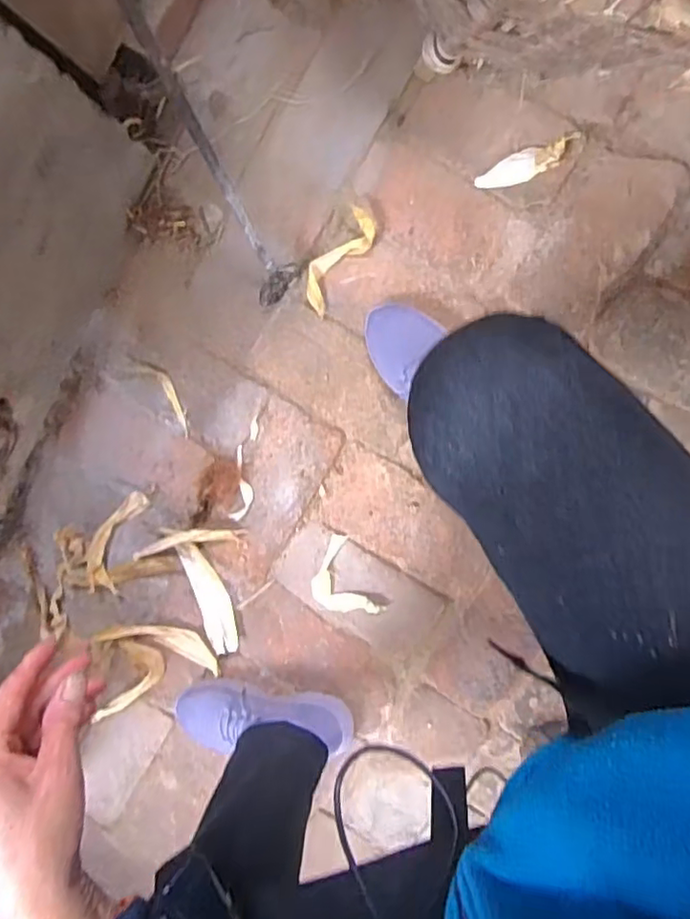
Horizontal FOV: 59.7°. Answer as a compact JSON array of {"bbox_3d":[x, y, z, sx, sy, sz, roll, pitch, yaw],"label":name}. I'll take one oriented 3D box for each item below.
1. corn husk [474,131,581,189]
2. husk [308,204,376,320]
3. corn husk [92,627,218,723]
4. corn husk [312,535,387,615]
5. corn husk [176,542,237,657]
[{"bbox_3d":[0.221,-0.358,0.728,0.124,0.017,0.033,-22,92,8],"label":"corn husk"},{"bbox_3d":[-0.012,-0.252,0.757,0.049,0.025,0.131,37,98,2],"label":"husk"},{"bbox_3d":[-0.287,0.285,0.853,0.198,0.029,0.117,-23,92,8],"label":"corn husk"},{"bbox_3d":[-0.008,0.167,0.806,0.077,0.012,0.120,-28,92,8],"label":"corn husk"},{"bbox_3d":[-0.186,0.191,0.830,0.044,0.019,0.159,-21,93,8],"label":"corn husk"}]

